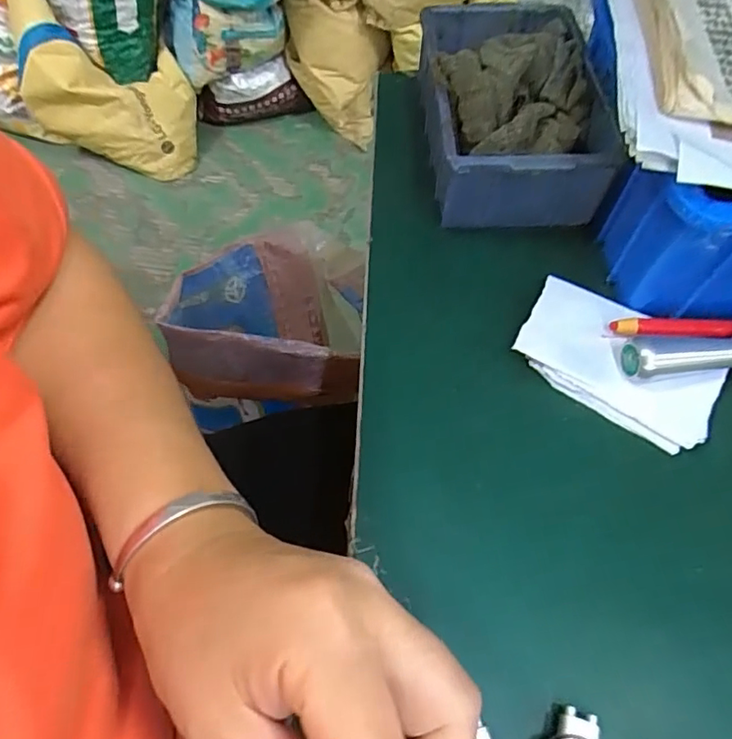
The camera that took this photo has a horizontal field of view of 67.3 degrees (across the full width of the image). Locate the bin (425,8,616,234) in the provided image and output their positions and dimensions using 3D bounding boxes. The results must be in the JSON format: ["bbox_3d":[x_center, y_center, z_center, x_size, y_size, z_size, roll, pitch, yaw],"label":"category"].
[{"bbox_3d":[0.082,-0.152,0.321,0.097,0.063,0.138,2,59,0],"label":"bin"}]

